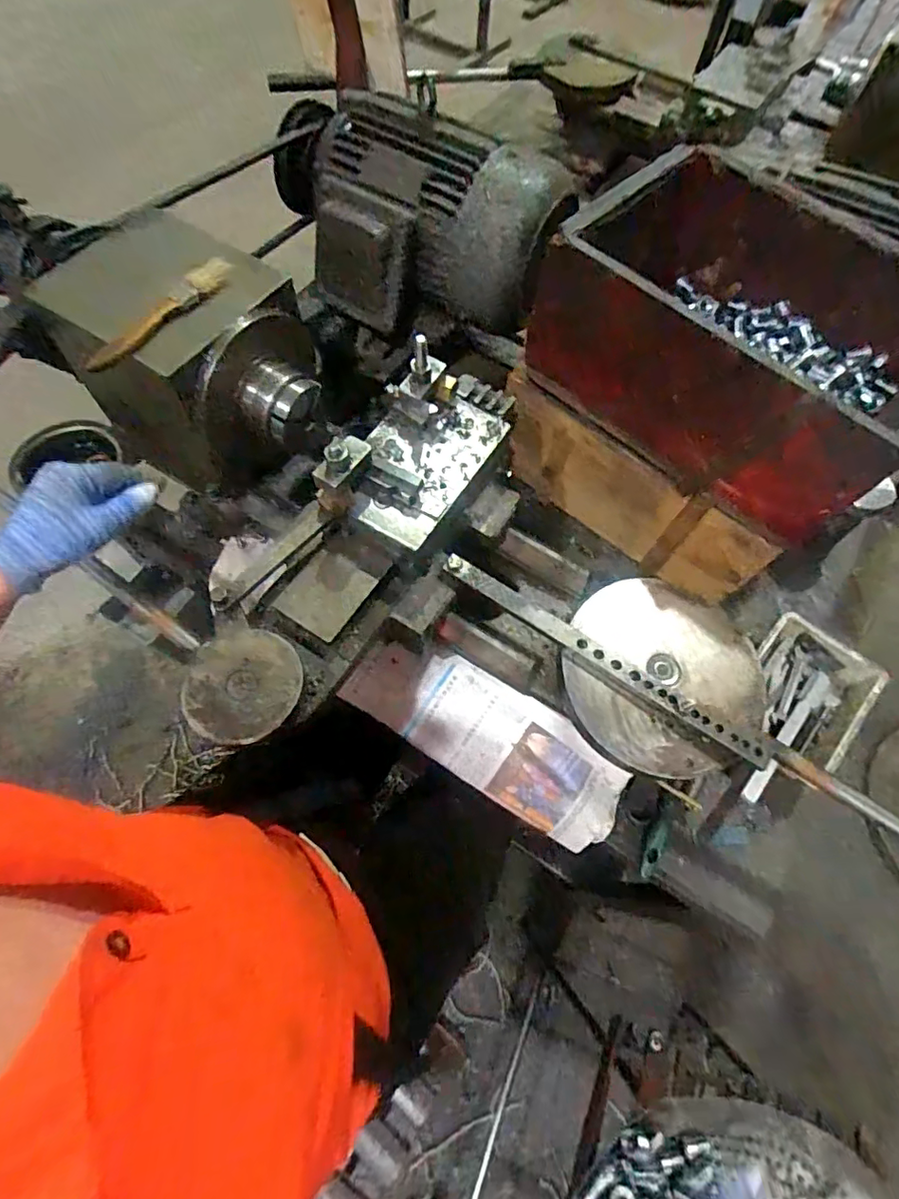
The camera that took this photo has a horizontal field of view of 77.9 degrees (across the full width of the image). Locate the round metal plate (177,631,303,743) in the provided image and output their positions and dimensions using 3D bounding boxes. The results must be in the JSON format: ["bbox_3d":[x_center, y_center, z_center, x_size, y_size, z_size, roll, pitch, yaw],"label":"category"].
[{"bbox_3d":[-0.172,0.071,0.461,0.091,0.010,0.094,1,64,-3],"label":"round metal plate"}]

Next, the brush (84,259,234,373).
[{"bbox_3d":[-0.241,-0.243,0.471,0.027,0.022,0.155,35,67,13],"label":"brush"}]

